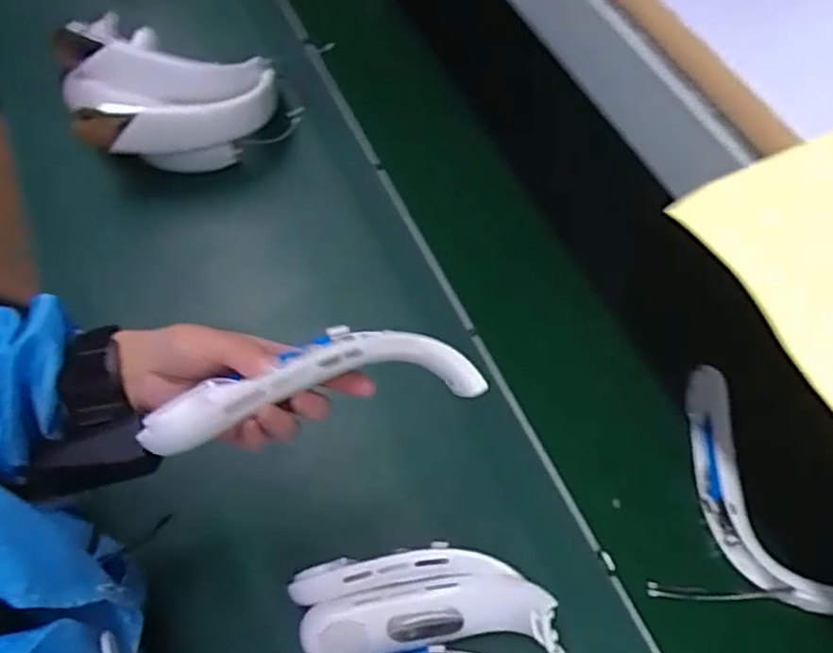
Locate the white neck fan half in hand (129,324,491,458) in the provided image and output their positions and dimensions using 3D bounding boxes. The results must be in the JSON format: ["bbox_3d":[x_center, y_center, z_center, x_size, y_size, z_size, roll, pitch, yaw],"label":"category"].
[{"bbox_3d":[-0.056,0.034,0.403,0.192,0.044,0.043,-13,59,-17],"label":"white neck fan half in hand"}]

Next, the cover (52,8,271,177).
[{"bbox_3d":[-0.286,-0.256,0.782,0.243,0.113,0.144,-8,62,0],"label":"cover"}]

